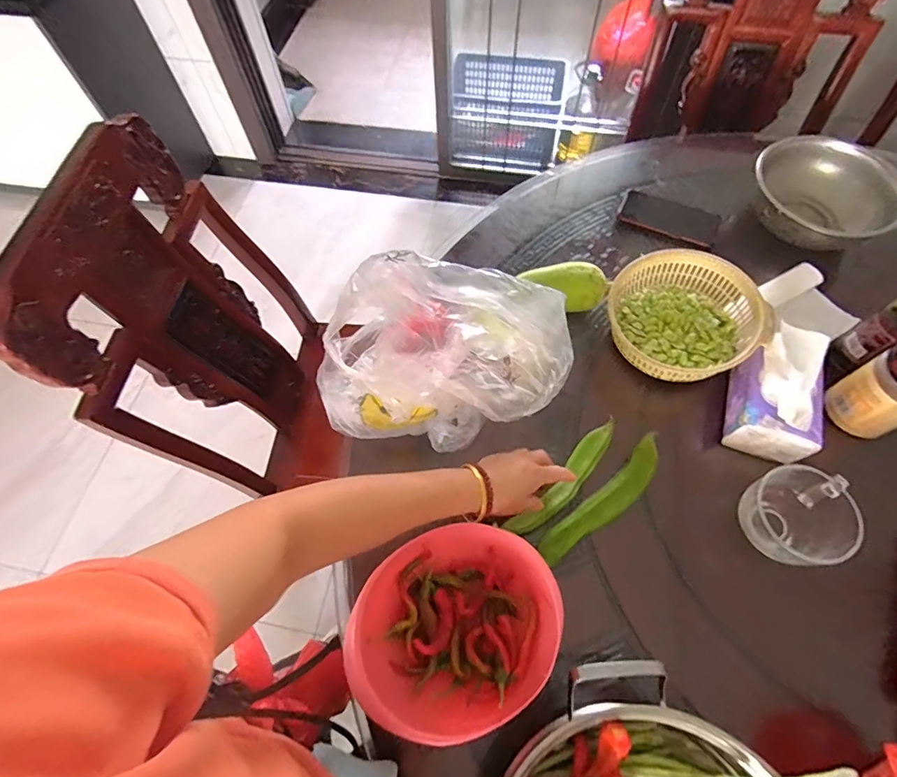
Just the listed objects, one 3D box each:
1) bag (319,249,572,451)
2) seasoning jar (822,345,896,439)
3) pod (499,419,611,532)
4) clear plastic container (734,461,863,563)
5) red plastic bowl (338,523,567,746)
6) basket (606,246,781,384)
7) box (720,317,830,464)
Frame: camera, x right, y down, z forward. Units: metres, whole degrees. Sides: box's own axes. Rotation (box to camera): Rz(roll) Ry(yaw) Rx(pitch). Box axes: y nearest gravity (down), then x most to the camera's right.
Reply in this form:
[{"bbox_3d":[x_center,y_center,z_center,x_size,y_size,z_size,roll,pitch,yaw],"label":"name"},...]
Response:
[{"bbox_3d":[-0.013,-0.023,0.549,0.272,0.197,0.147,13,63,8],"label":"bag"},{"bbox_3d":[0.546,0.002,0.573,0.075,0.120,0.079,-1,62,1],"label":"seasoning jar"},{"bbox_3d":[0.151,0.114,0.594,0.038,0.017,0.199,40,71,20],"label":"pod"},{"bbox_3d":[0.401,0.145,0.531,0.103,0.068,0.101,-1,62,1],"label":"clear plastic container"},{"bbox_3d":[0.008,0.239,0.474,0.176,0.075,0.214,40,70,20],"label":"red plastic bowl"},{"bbox_3d":[0.333,-0.101,0.665,0.195,0.091,0.187,-1,62,1],"label":"basket"},{"bbox_3d":[0.418,0.011,0.582,0.092,0.101,0.142,17,64,10],"label":"box"}]

